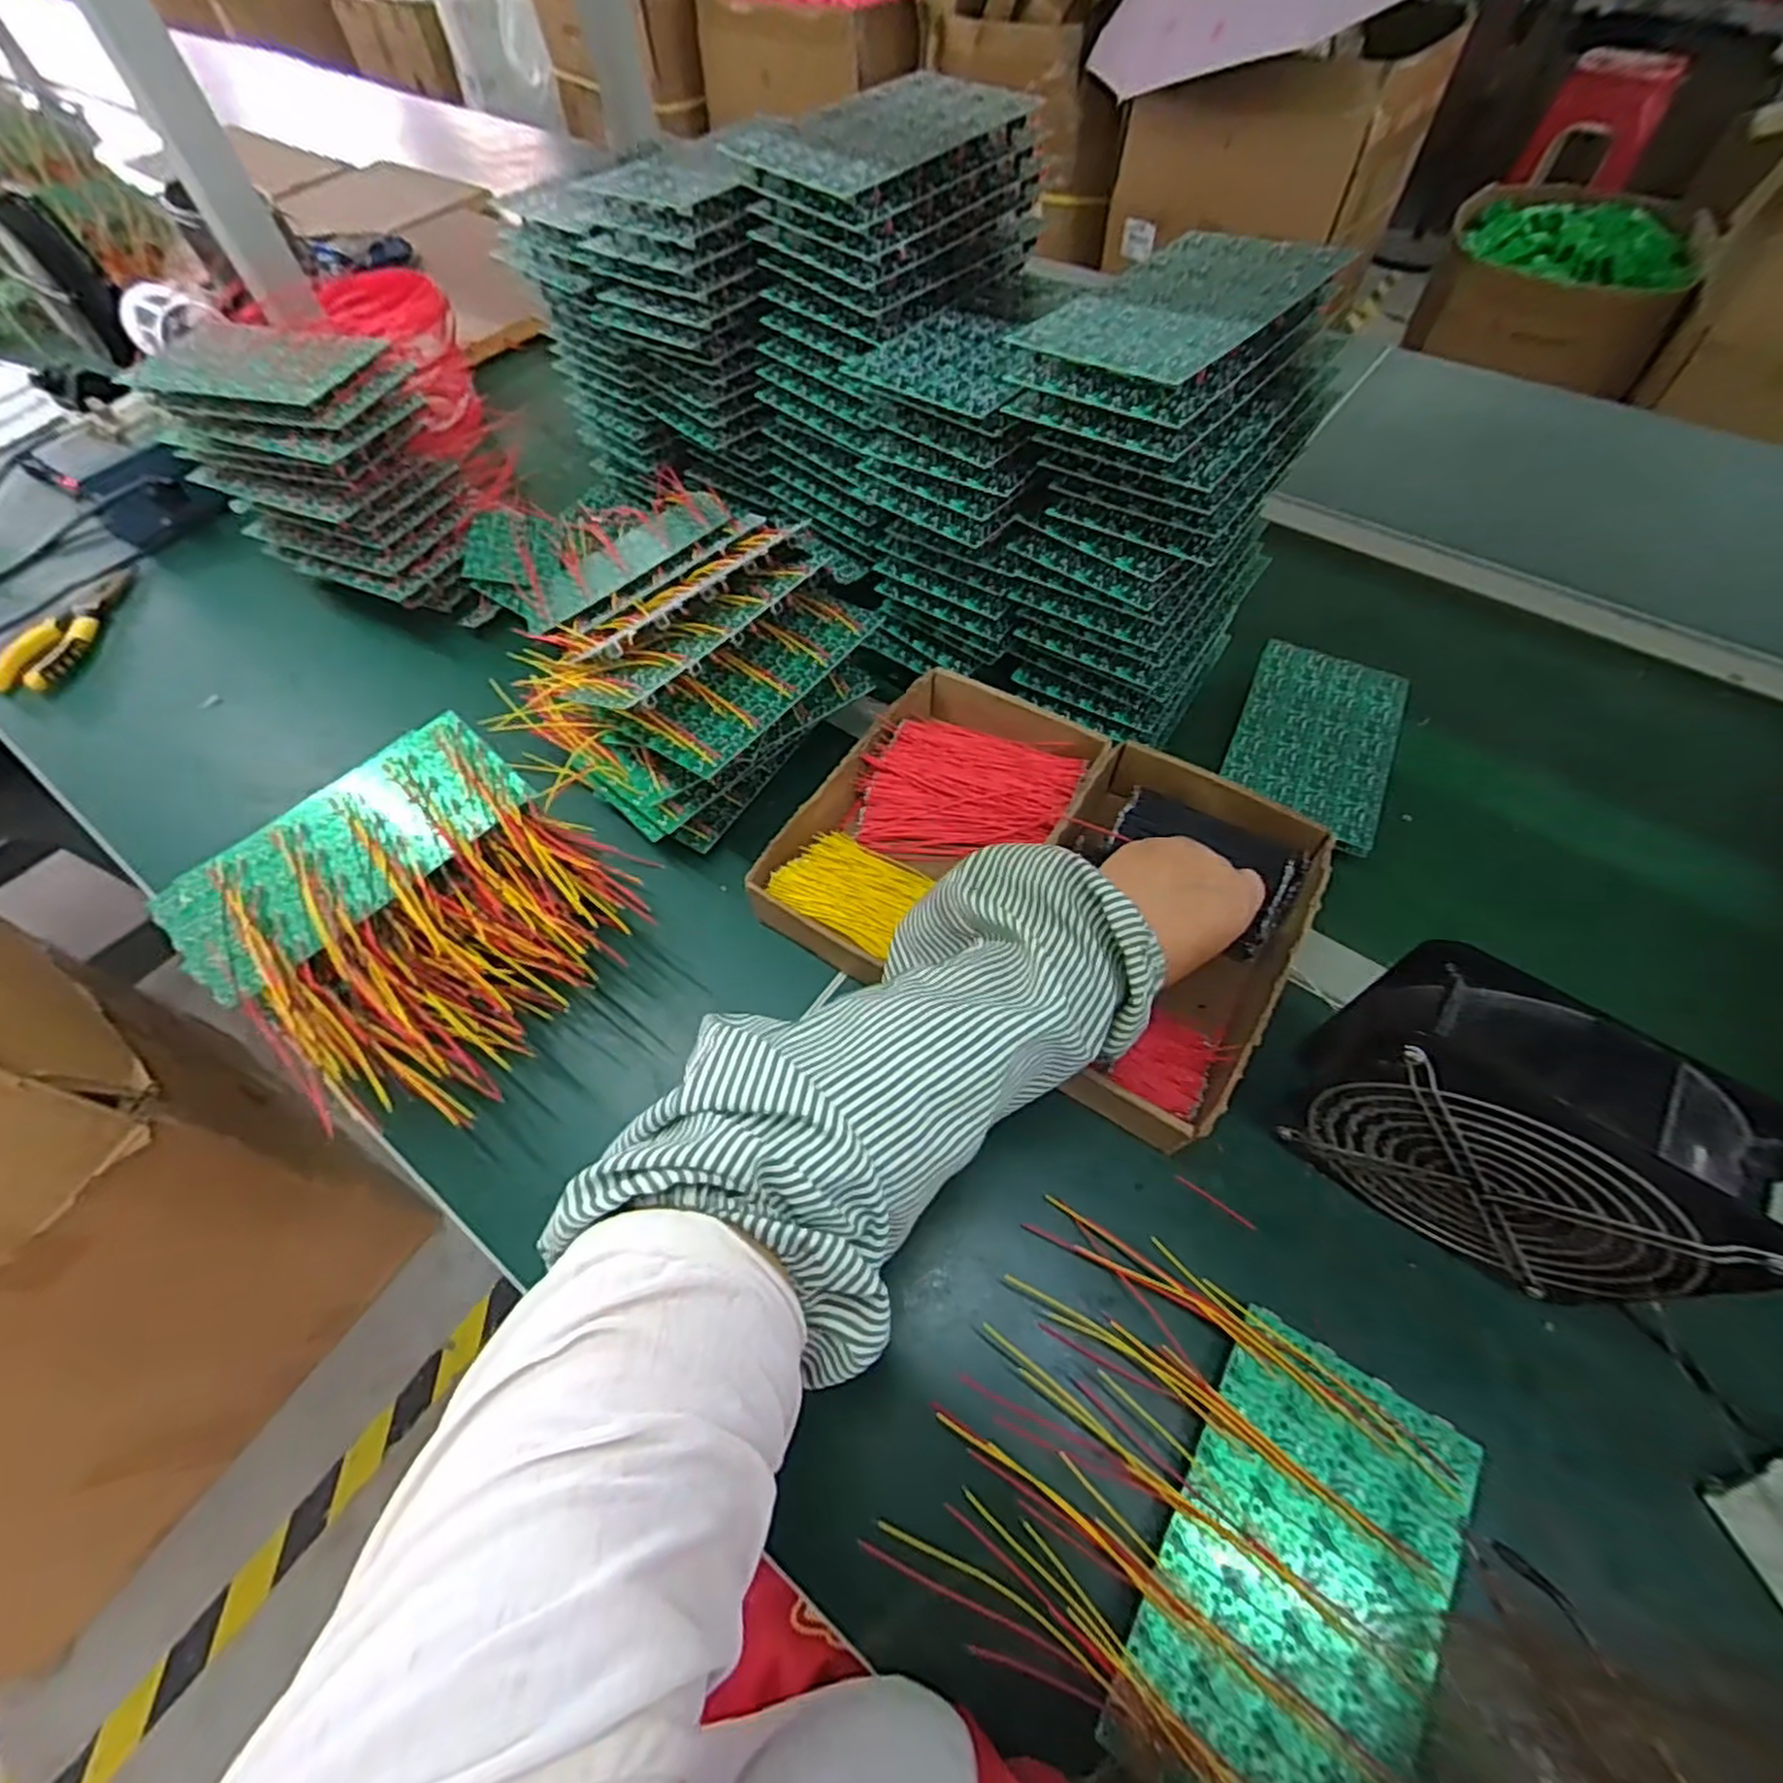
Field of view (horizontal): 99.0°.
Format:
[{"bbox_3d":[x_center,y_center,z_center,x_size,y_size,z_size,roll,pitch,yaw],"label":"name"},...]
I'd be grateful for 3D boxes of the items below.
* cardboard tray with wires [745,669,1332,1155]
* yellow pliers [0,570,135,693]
[{"bbox_3d":[0.098,-0.011,0.499,0.306,0.049,0.245,26,62,17],"label":"cardboard tray with wires"},{"bbox_3d":[-0.714,-0.225,0.663,0.045,0.020,0.139,7,58,6],"label":"yellow pliers"}]

